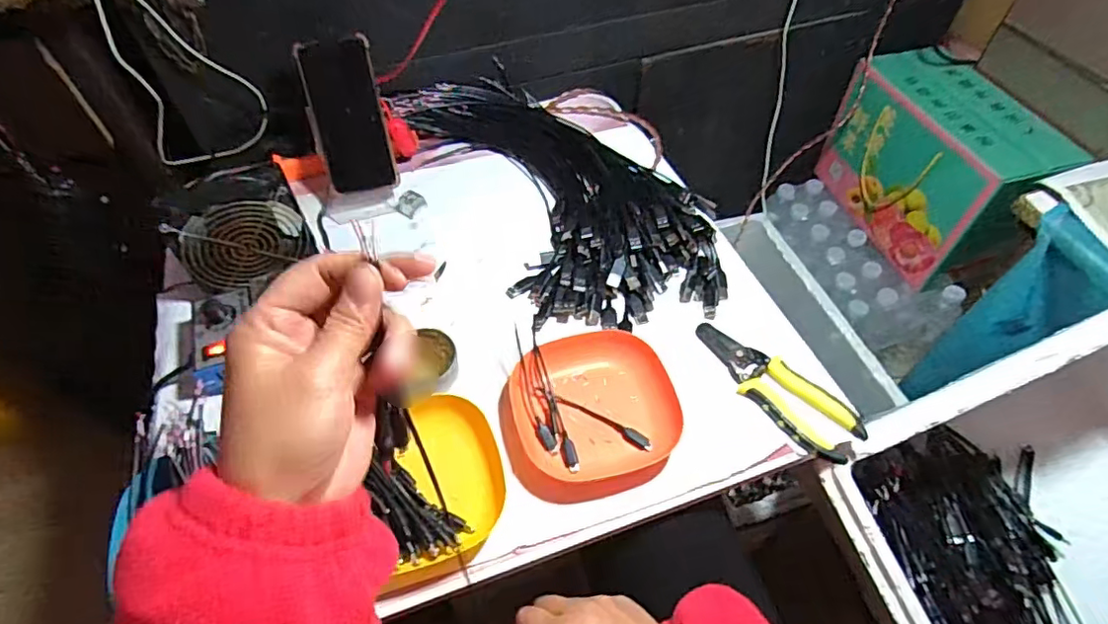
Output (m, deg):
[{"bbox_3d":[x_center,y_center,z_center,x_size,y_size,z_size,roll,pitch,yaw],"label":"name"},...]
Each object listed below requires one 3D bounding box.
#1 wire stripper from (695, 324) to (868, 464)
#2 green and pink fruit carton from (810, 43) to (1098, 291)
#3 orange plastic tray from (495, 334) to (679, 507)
[{"bbox_3d":[0.200,0.064,0.538,0.065,0.013,0.167,-35,60,-23],"label":"wire stripper"},{"bbox_3d":[0.620,-0.234,0.962,0.146,0.237,0.336,-15,55,-11],"label":"green and pink fruit carton"},{"bbox_3d":[0.029,0.082,0.521,0.148,0.023,0.149,-13,54,-9],"label":"orange plastic tray"}]

